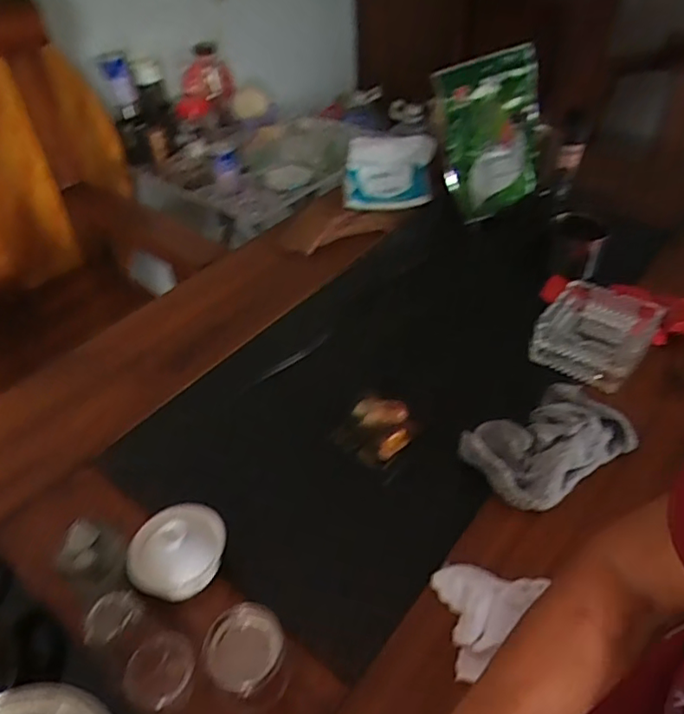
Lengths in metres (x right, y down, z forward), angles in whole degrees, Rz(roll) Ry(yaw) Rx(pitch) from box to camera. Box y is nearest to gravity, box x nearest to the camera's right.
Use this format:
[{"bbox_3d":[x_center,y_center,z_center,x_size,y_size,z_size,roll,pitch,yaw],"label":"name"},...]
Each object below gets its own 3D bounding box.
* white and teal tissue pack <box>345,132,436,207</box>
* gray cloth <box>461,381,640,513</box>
[{"bbox_3d":[0.086,-0.337,1.050,0.165,0.098,0.065,-4,43,-1],"label":"white and teal tissue pack"},{"bbox_3d":[0.229,0.090,0.645,0.172,0.042,0.112,-27,48,-24],"label":"gray cloth"}]

